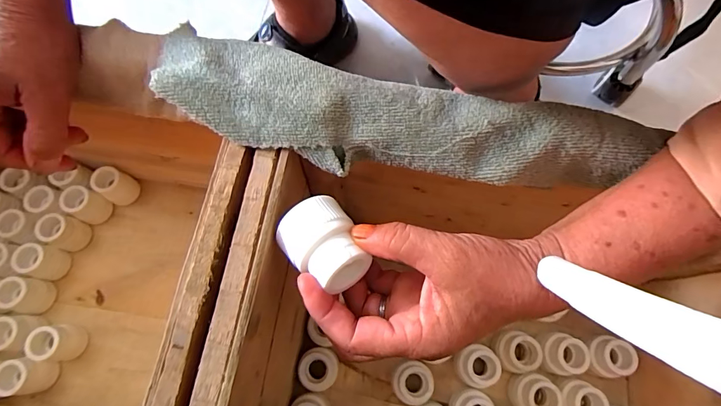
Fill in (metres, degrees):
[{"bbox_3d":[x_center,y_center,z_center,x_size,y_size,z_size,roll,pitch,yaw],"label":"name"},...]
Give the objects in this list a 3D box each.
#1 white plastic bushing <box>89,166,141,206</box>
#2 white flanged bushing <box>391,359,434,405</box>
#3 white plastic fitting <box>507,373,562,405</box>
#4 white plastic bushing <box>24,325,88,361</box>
[{"bbox_3d":[-0.300,-0.020,0.477,0.032,0.050,0.036,27,73,8],"label":"white plastic bushing"},{"bbox_3d":[0.054,0.188,0.410,0.037,0.048,0.040,0,71,0],"label":"white flanged bushing"},{"bbox_3d":[0.178,0.200,0.406,0.038,0.048,0.039,19,72,6],"label":"white plastic fitting"},{"bbox_3d":[-0.331,0.153,0.424,0.038,0.041,0.035,-4,71,-2],"label":"white plastic bushing"}]

